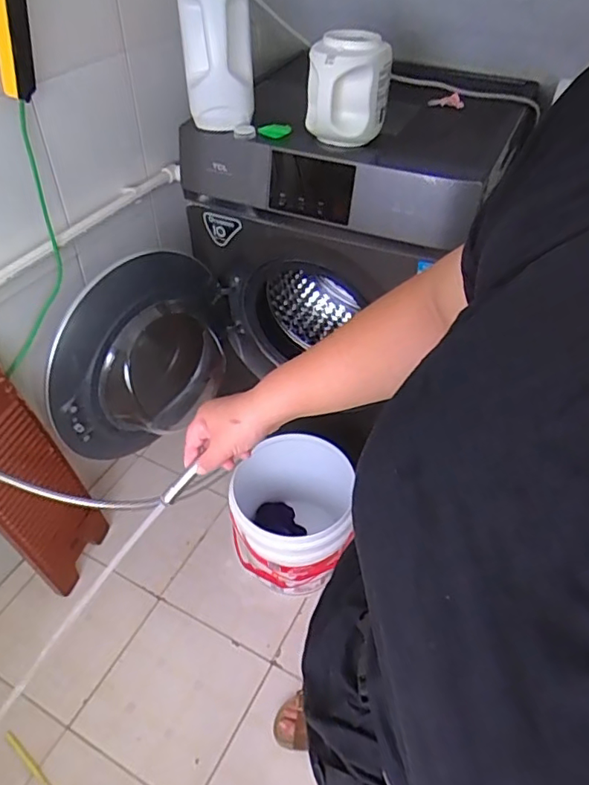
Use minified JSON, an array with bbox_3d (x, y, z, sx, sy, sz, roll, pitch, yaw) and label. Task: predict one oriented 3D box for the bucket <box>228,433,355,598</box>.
[{"bbox_3d":[-0.002,0.294,1.276,0.247,0.306,0.266,1,45,-1],"label":"bucket"}]

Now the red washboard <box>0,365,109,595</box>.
[{"bbox_3d":[-0.553,0.171,1.149,0.030,0.635,0.200,8,47,23],"label":"red washboard"}]

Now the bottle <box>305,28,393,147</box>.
[{"bbox_3d":[0.094,-0.519,0.964,0.134,0.149,0.127,5,45,3],"label":"bottle"}]

